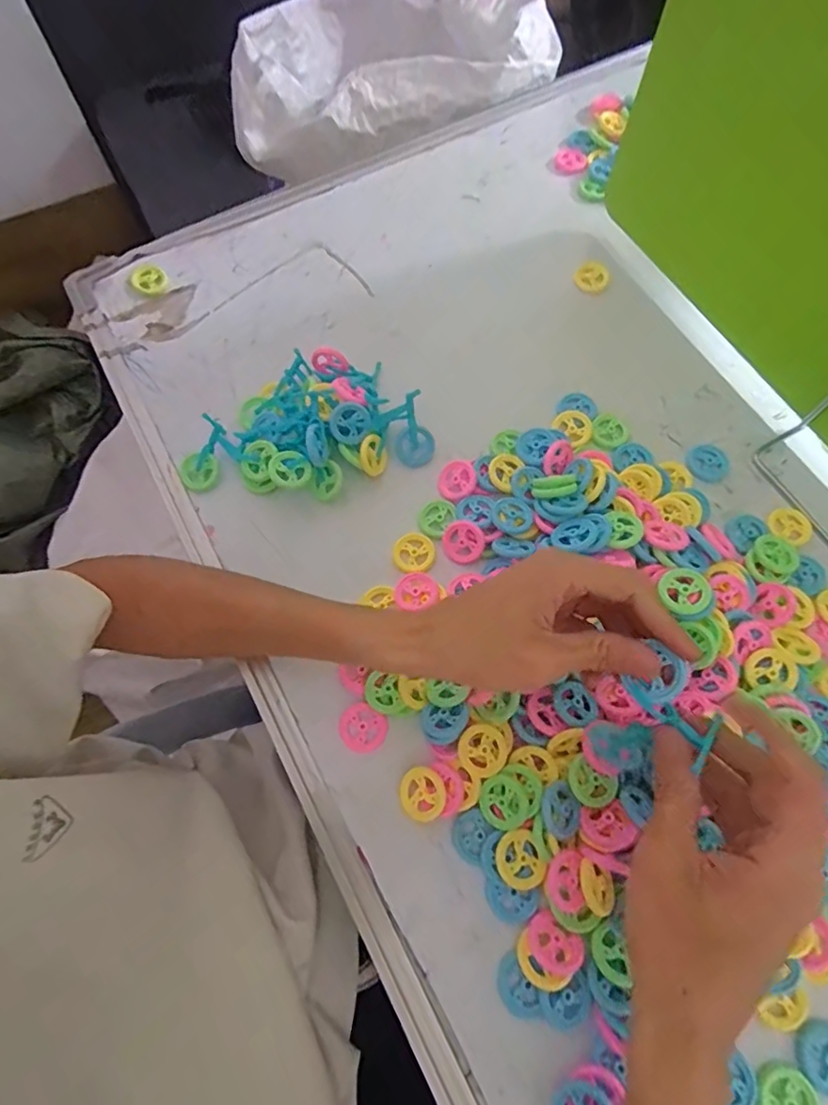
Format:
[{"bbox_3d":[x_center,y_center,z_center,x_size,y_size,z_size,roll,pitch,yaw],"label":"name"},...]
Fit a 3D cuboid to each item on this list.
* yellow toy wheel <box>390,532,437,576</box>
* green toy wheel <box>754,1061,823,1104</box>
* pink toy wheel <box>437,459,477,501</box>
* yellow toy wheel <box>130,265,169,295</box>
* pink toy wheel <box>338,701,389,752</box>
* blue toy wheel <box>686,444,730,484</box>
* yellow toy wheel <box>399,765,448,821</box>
[{"bbox_3d":[0.000,0.000,0.386,0.030,0.005,0.027,-8,68,-2],"label":"yellow toy wheel"},{"bbox_3d":[0.188,0.276,0.275,0.030,0.004,0.031,-1,68,1],"label":"green toy wheel"},{"bbox_3d":[0.032,-0.052,0.403,0.030,0.004,0.028,-4,79,21],"label":"pink toy wheel"},{"bbox_3d":[-0.236,-0.244,0.490,0.030,0.004,0.026,20,85,-9],"label":"yellow toy wheel"},{"bbox_3d":[-0.032,0.111,0.346,0.029,0.007,0.029,-1,68,1],"label":"pink toy wheel"},{"bbox_3d":[0.222,-0.067,0.412,0.030,0.004,0.031,-1,68,1],"label":"blue toy wheel"},{"bbox_3d":[0.005,0.144,0.326,0.029,0.004,0.029,-8,67,20],"label":"yellow toy wheel"}]

